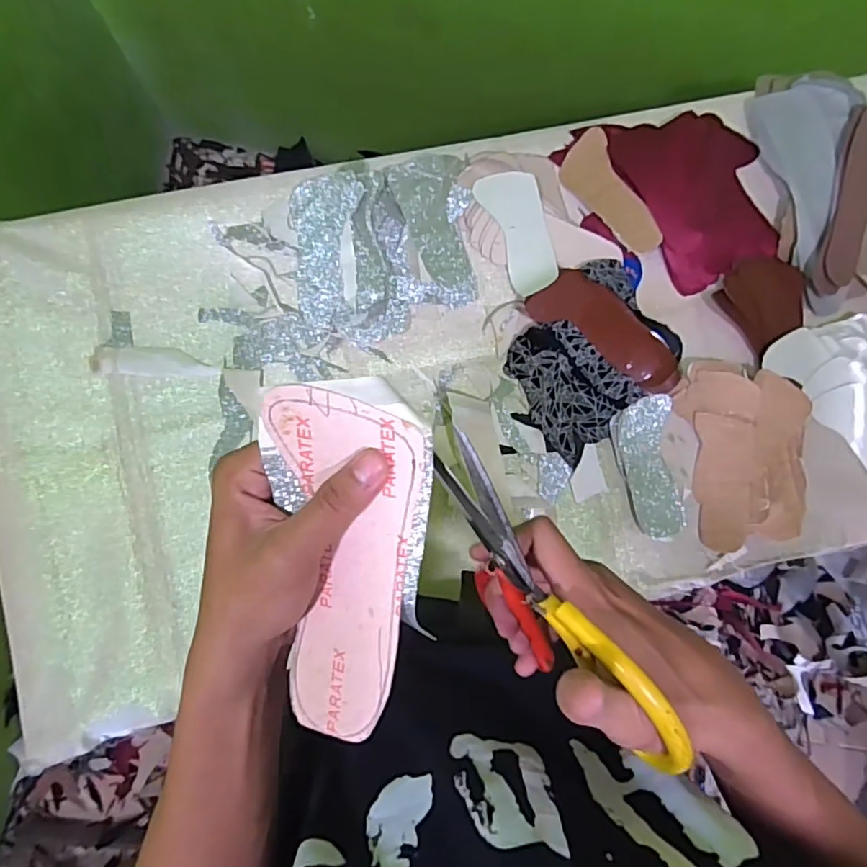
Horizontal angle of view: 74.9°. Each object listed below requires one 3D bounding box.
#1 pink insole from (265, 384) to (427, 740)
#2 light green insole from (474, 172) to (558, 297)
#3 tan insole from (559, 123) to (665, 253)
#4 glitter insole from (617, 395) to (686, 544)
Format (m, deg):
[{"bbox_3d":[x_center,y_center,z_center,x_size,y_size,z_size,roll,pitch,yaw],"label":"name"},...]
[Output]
[{"bbox_3d":[-0.039,0.060,0.262,0.066,0.019,0.159,0,96,-4],"label":"pink insole"},{"bbox_3d":[0.109,-0.252,0.698,0.069,0.008,0.153,-23,87,16],"label":"light green insole"},{"bbox_3d":[0.221,-0.300,0.717,0.068,0.007,0.168,-28,84,8],"label":"tan insole"},{"bbox_3d":[0.270,0.043,0.691,0.066,0.029,0.169,-11,84,-6],"label":"glitter insole"}]

